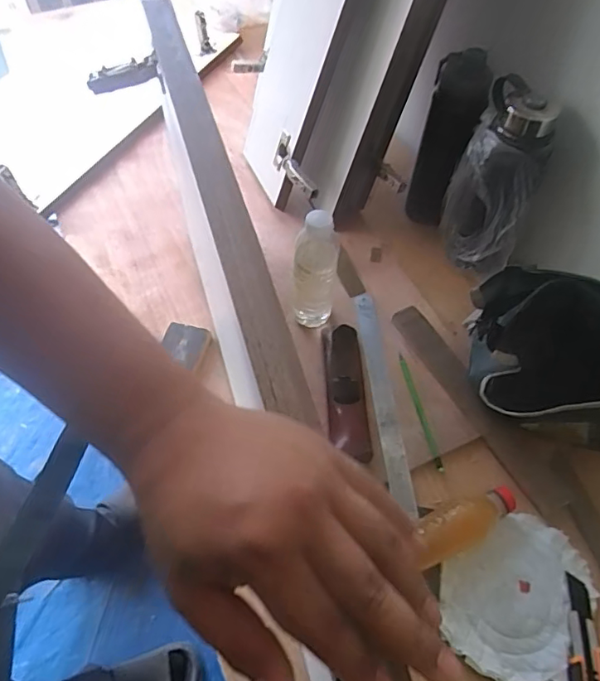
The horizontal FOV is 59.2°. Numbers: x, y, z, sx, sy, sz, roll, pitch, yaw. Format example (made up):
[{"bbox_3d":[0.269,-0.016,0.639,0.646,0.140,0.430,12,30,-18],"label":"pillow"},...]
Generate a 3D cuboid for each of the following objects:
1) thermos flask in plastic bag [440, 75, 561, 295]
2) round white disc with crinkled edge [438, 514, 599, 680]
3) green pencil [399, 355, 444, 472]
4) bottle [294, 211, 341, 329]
[{"bbox_3d":[0.267,-0.213,0.728,0.113,0.251,0.104,22,59,12],"label":"thermos flask in plastic bag"},{"bbox_3d":[0.233,0.274,0.567,0.138,0.016,0.174,32,61,17],"label":"round white disc with crinkled edge"},{"bbox_3d":[0.156,0.090,0.682,0.011,0.006,0.162,-9,58,-8],"label":"green pencil"},{"bbox_3d":[0.019,-0.086,0.688,0.053,0.186,0.050,8,57,3],"label":"bottle"}]

